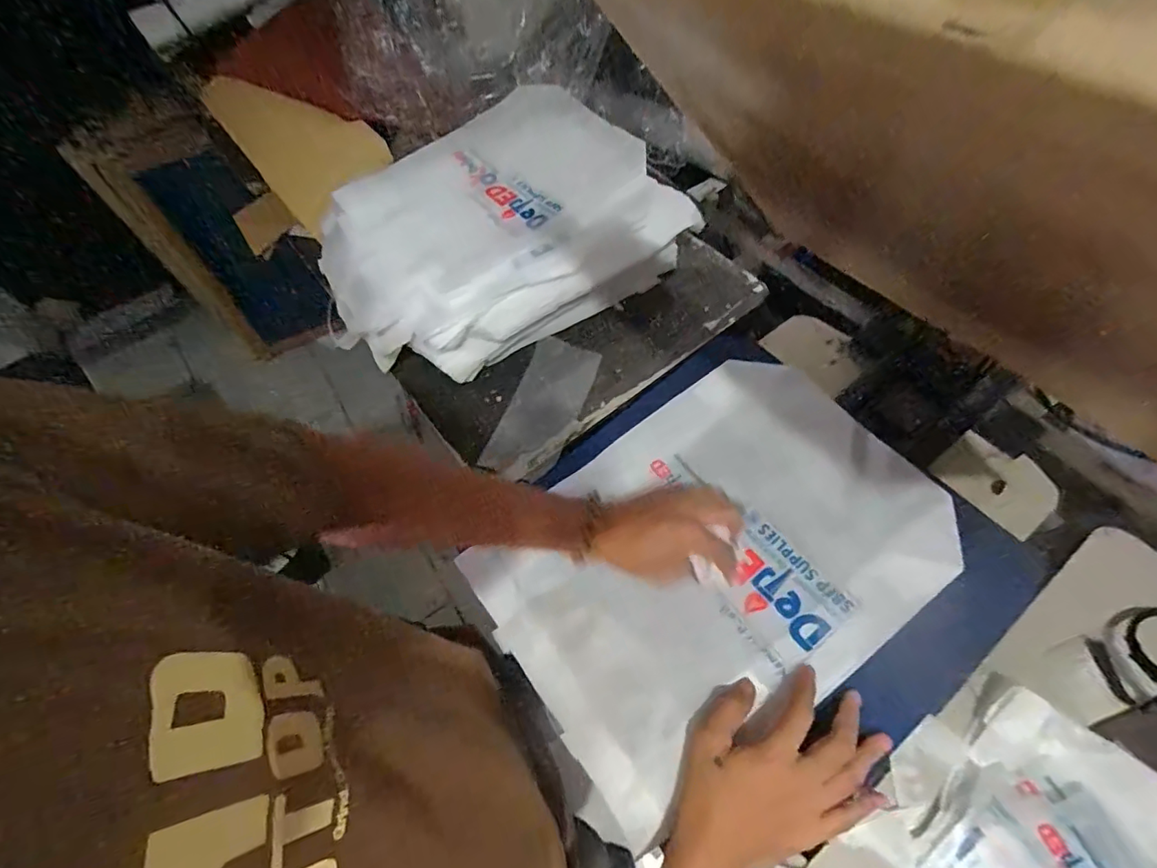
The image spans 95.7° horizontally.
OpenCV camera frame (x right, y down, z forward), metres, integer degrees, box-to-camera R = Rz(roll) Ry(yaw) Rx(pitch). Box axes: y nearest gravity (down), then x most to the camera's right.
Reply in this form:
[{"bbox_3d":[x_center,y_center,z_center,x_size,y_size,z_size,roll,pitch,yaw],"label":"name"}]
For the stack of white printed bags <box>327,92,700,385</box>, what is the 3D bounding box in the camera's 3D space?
[{"bbox_3d":[-0.128,-0.296,0.815,0.501,0.163,0.350,-32,63,-13],"label":"stack of white printed bags"}]

